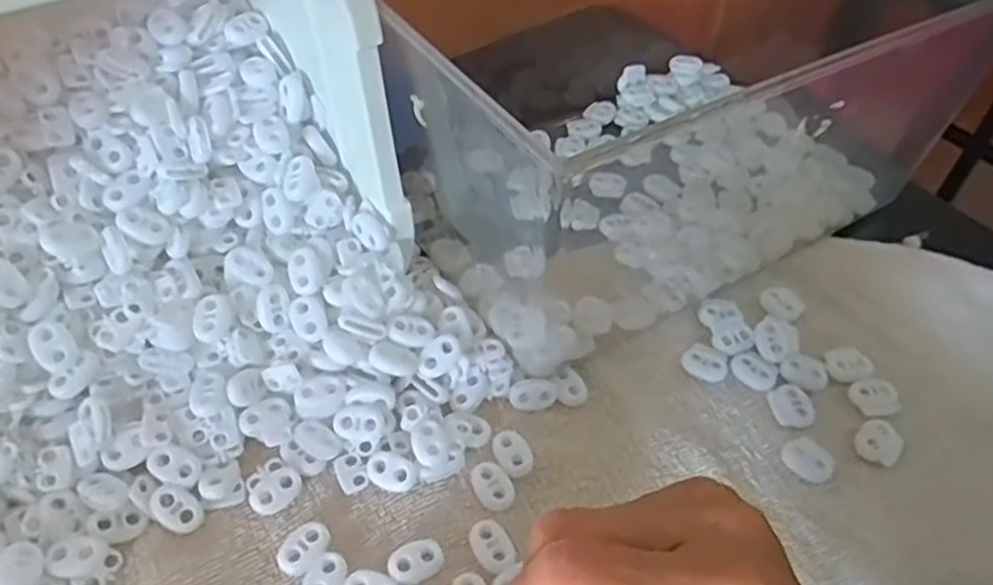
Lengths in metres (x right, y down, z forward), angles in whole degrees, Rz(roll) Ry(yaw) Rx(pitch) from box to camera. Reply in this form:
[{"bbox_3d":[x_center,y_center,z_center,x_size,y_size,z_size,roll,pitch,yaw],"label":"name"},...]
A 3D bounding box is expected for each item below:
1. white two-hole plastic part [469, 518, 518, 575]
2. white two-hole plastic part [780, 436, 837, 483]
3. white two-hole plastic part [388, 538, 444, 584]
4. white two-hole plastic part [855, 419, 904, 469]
[{"bbox_3d":[-0.001,0.104,0.308,0.016,0.005,0.022,-22,55,-21],"label":"white two-hole plastic part"},{"bbox_3d":[0.141,0.075,0.340,0.018,0.004,0.022,-34,61,-28],"label":"white two-hole plastic part"},{"bbox_3d":[-0.032,0.108,0.302,0.021,0.004,0.016,-26,57,-23],"label":"white two-hole plastic part"},{"bbox_3d":[0.175,0.068,0.346,0.019,0.005,0.021,33,55,21],"label":"white two-hole plastic part"}]

